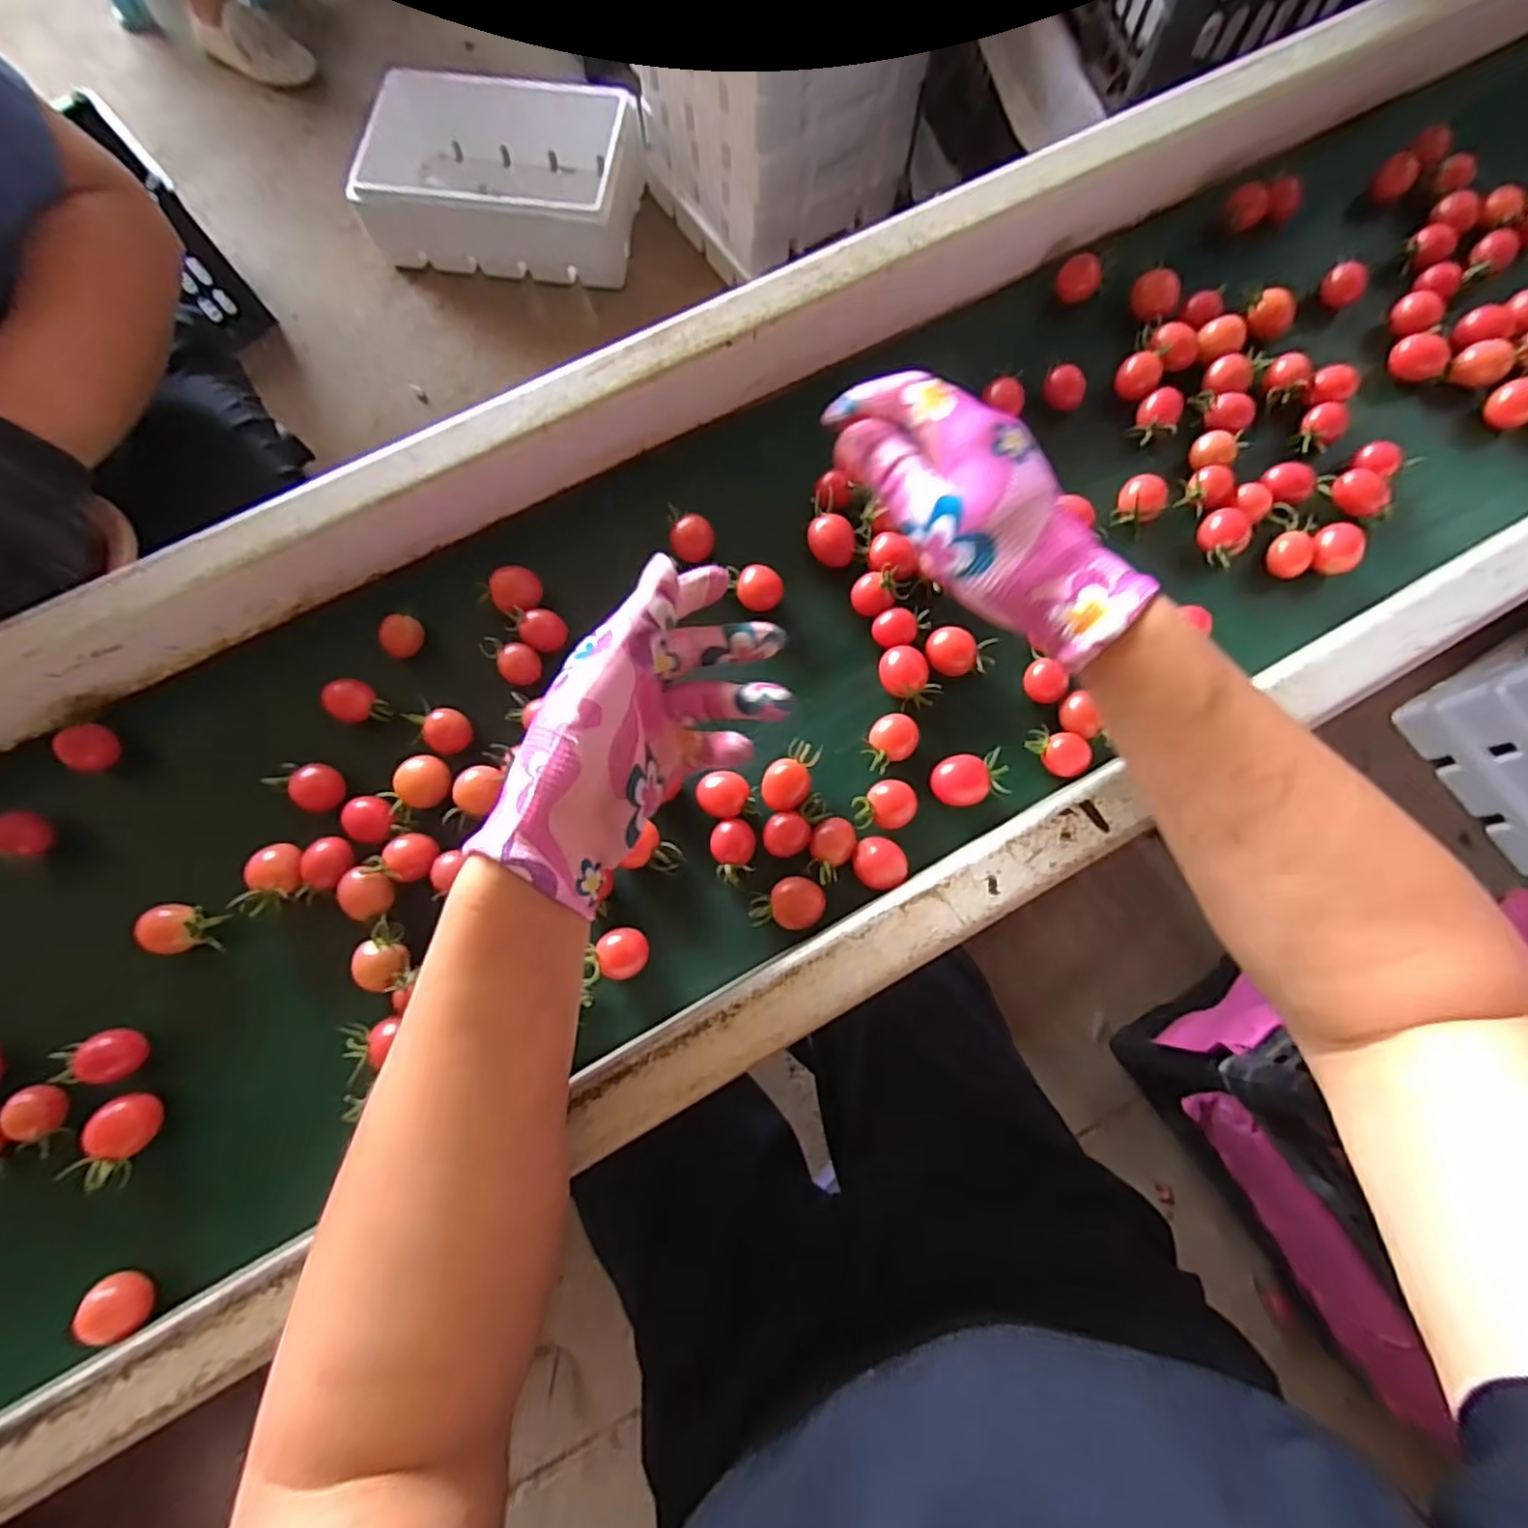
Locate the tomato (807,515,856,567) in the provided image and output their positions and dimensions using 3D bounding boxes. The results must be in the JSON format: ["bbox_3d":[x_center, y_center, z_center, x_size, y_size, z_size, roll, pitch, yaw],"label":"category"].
[{"bbox_3d":[0.040,-0.131,0.408,0.026,0.020,0.028,0,77,1],"label":"tomato"}]

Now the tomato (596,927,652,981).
[{"bbox_3d":[-0.072,0.098,0.356,0.024,0.020,0.025,0,77,1],"label":"tomato"}]

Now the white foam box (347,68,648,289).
[{"bbox_3d":[-0.411,-0.949,1.091,0.415,0.117,0.296,3,77,1],"label":"white foam box"}]

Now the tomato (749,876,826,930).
[{"bbox_3d":[0.013,0.074,0.364,0.038,0.024,0.026,2,77,1],"label":"tomato"}]

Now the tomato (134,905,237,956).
[{"bbox_3d":[-0.298,0.085,0.352,0.036,0.019,0.024,1,77,1],"label":"tomato"}]

